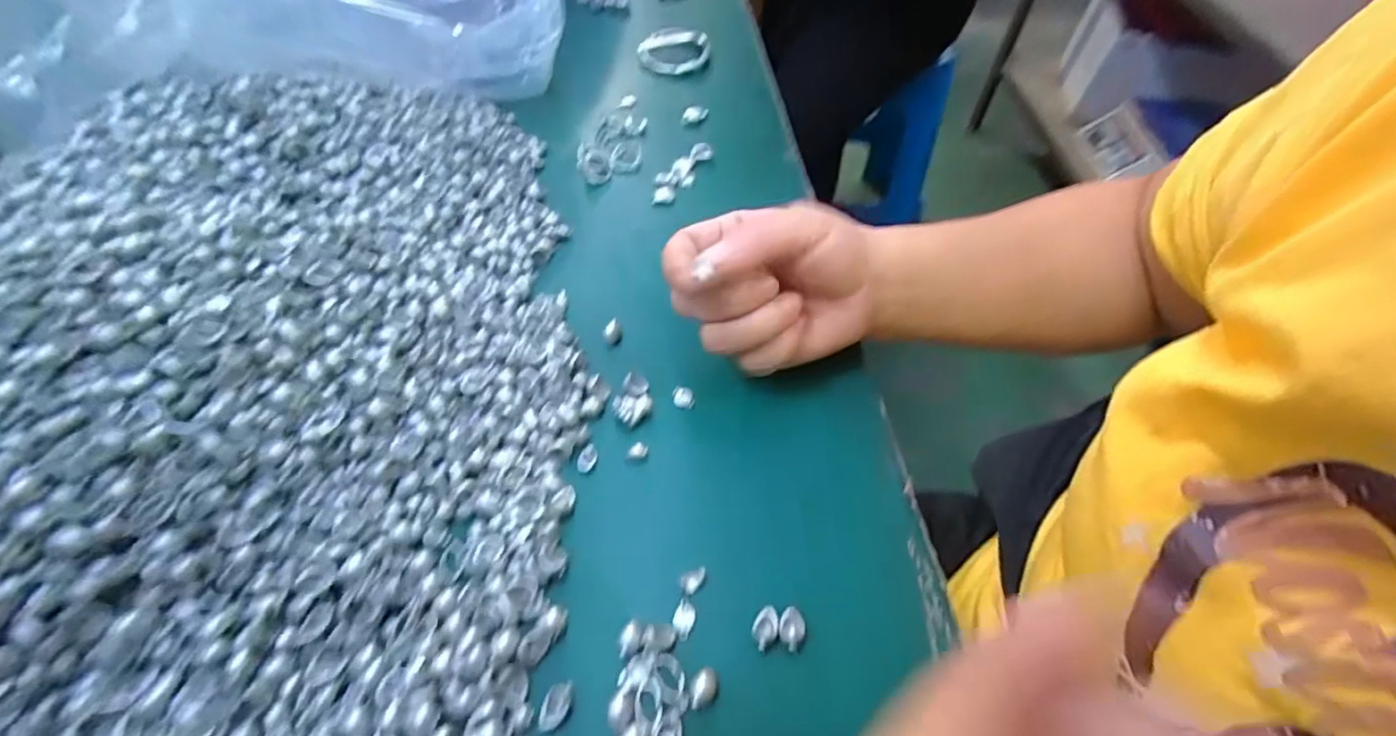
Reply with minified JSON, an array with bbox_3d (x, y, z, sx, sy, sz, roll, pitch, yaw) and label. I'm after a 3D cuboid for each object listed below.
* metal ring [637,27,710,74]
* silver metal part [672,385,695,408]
[{"bbox_3d":[-0.019,-0.268,0.507,0.057,0.013,0.059,1,53,-2],"label":"metal ring"},{"bbox_3d":[-0.007,0.015,0.305,0.012,0.004,0.010,7,53,3],"label":"silver metal part"}]

